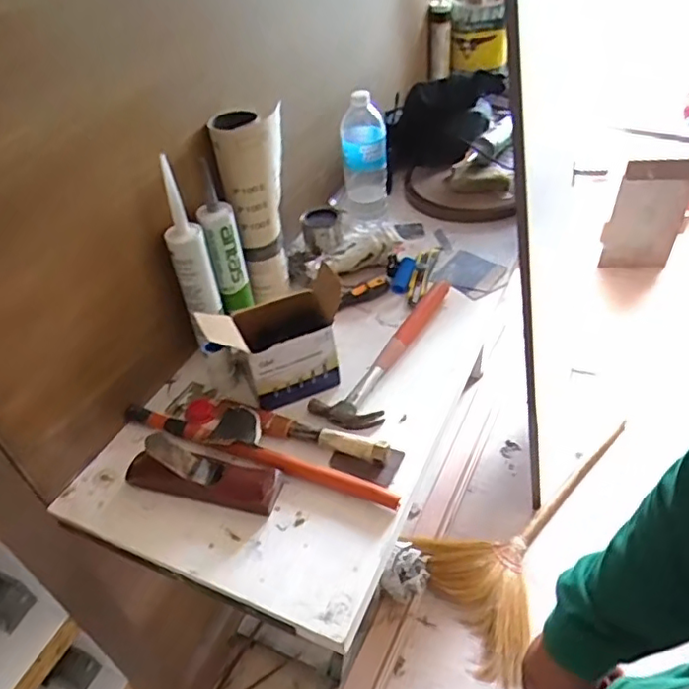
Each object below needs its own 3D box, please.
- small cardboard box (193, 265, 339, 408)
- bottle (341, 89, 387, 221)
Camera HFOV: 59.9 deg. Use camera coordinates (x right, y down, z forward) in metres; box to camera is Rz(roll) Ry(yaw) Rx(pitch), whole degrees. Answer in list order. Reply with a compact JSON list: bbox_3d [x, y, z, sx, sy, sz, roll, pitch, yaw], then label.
[{"bbox_3d":[-0.085,-0.006,0.813,0.181,0.125,0.107,-28,47,-23],"label":"small cardboard box"},{"bbox_3d":[0.036,-0.336,1.101,0.083,0.233,0.080,-4,43,2],"label":"bottle"}]

